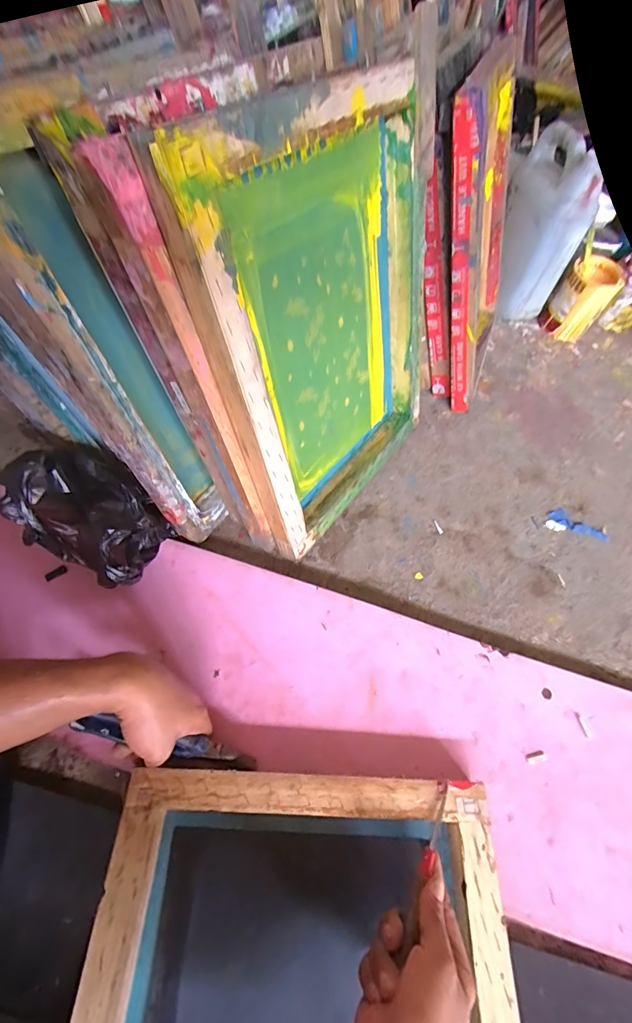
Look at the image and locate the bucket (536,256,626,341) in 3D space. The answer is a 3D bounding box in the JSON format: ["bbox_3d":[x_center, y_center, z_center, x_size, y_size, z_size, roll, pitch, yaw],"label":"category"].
[{"bbox_3d":[0.598,-0.478,0.922,0.111,0.150,0.111,35,61,14],"label":"bucket"}]

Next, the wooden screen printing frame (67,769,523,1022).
[{"bbox_3d":[-0.011,0.480,0.324,0.369,0.055,0.454,3,58,-3],"label":"wooden screen printing frame"}]

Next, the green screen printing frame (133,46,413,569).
[{"bbox_3d":[0.024,-0.201,0.509,0.056,0.465,0.351,23,58,28],"label":"green screen printing frame"}]

